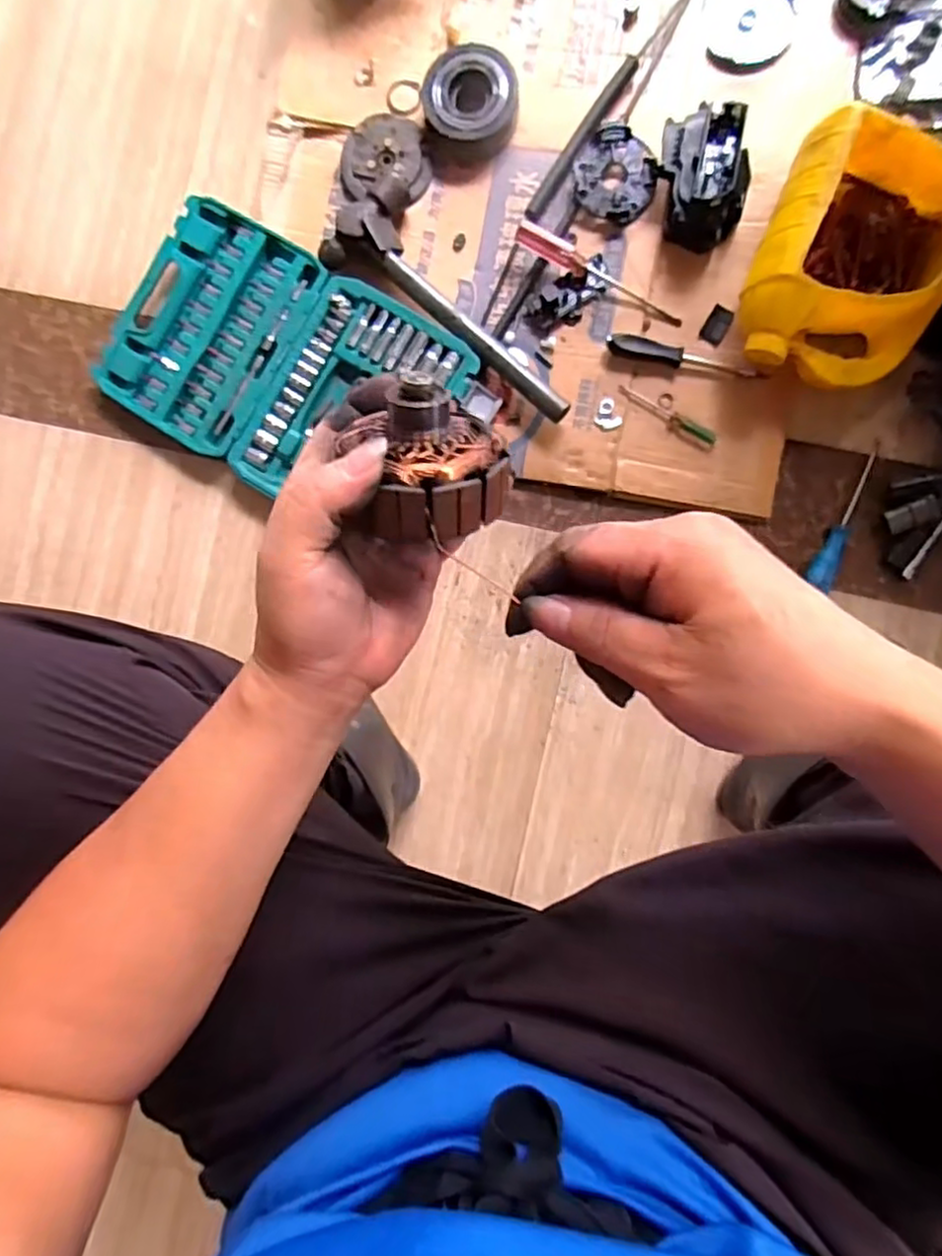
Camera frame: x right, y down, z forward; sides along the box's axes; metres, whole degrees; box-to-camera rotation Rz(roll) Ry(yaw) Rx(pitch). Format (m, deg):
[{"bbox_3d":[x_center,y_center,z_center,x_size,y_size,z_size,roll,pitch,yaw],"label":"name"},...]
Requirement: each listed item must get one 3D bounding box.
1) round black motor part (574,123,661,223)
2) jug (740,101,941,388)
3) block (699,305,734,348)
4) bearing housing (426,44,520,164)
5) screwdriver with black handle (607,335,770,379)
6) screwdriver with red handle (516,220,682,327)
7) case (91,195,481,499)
[{"bbox_3d":[0.156,-0.491,0.736,0.082,0.026,0.091,-35,83,4],"label":"round black motor part"},{"bbox_3d":[0.369,-0.347,0.648,0.178,0.117,0.207,15,89,8],"label":"jug"},{"bbox_3d":[0.265,-0.327,0.727,0.024,0.006,0.042,29,91,8],"label":"block"},{"bbox_3d":[-0.001,-0.583,0.749,0.102,0.039,0.103,0,87,7],"label":"bearing housing"},{"bbox_3d":[0.226,-0.285,0.708,0.166,0.025,0.018,15,89,8],"label":"screwdriver with black handle"},{"bbox_3d":[0.138,-0.381,0.723,0.196,0.036,0.020,29,91,8],"label":"screwdriver with red handle"},{"bbox_3d":[-0.219,-0.296,0.768,0.399,0.038,0.251,31,91,8],"label":"case"}]

